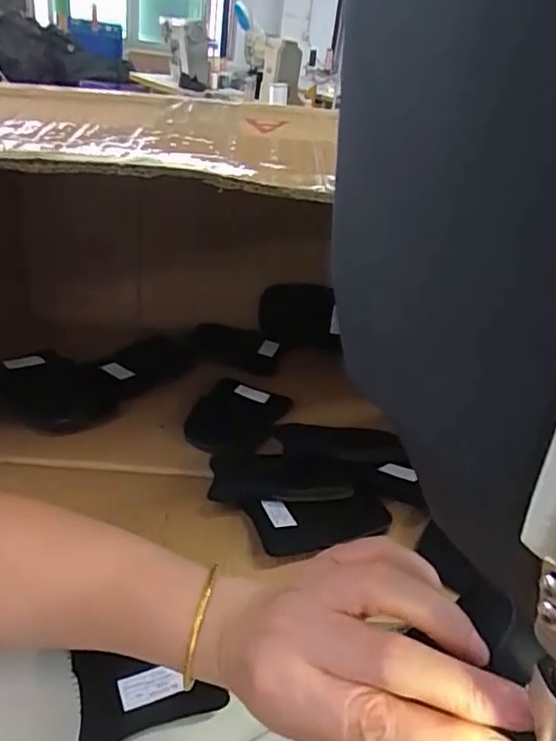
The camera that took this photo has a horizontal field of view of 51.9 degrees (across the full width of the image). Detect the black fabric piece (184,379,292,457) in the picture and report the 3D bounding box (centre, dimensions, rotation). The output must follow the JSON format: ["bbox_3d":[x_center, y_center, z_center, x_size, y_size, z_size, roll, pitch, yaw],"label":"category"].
[{"bbox_3d":[-0.048,0.051,0.629,0.093,0.011,0.128,12,34,15],"label":"black fabric piece"}]

